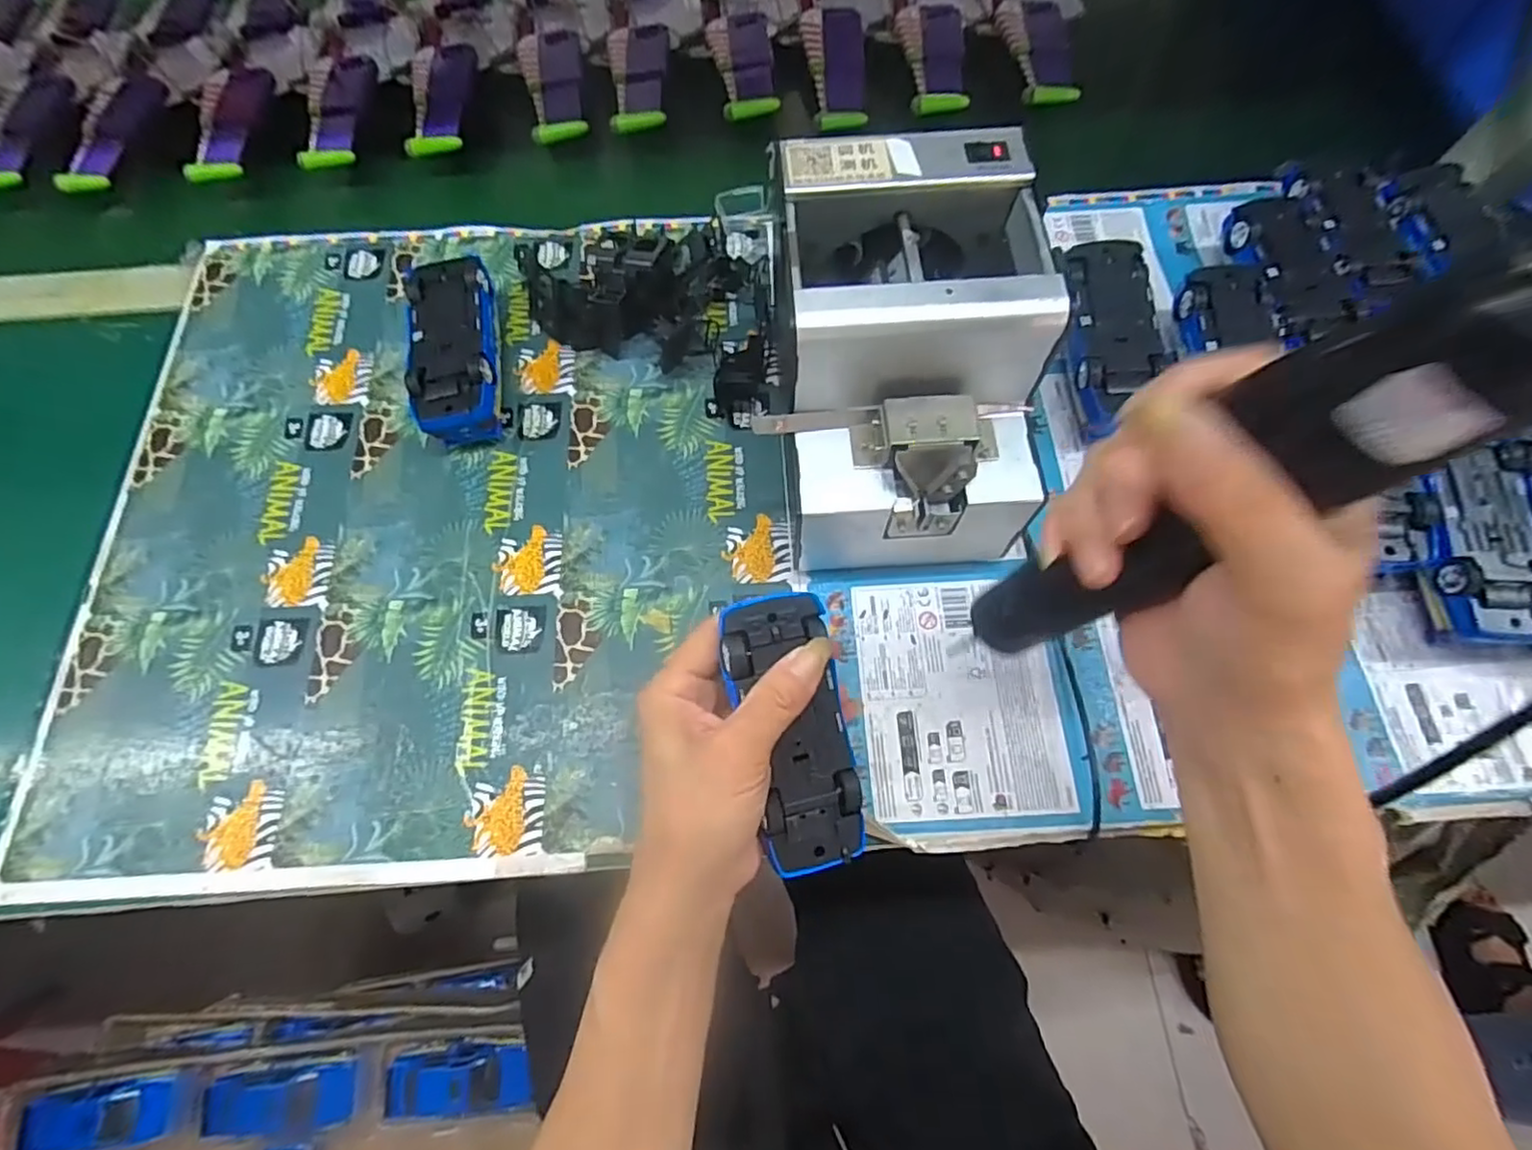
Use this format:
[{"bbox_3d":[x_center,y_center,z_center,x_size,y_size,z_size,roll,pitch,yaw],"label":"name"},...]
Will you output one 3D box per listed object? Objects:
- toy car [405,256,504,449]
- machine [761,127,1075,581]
[{"bbox_3d":[-0.201,-0.145,0.434,0.055,0.044,0.124,-13,69,-4],"label":"toy car"},{"bbox_3d":[0.070,-0.105,0.360,0.134,0.147,0.184,0,69,1],"label":"machine"}]

